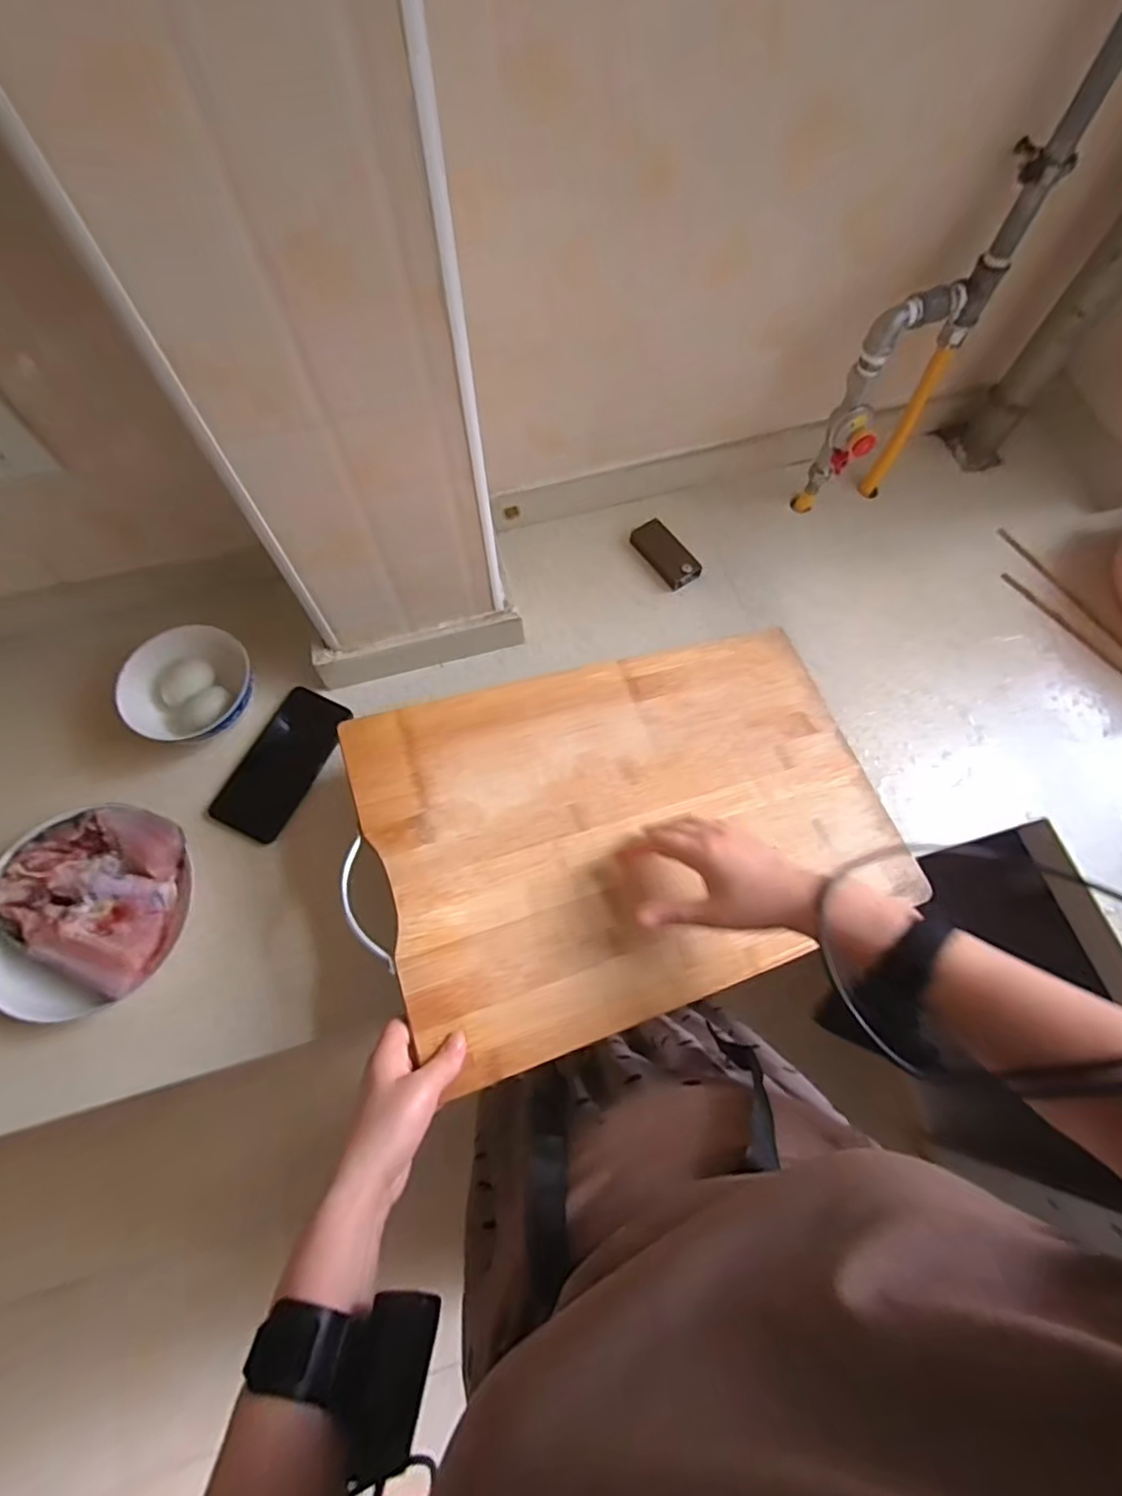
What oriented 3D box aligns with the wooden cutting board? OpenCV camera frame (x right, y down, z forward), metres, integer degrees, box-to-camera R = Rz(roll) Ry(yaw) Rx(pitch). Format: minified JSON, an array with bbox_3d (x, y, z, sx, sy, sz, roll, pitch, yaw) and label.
[{"bbox_3d":[0.077,0.063,0.585,0.493,0.012,0.320,-15,70,-18],"label":"wooden cutting board"}]

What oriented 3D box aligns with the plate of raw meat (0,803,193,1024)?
[{"bbox_3d":[-0.445,0.151,0.592,0.175,0.052,0.184,0,68,0],"label":"plate of raw meat"}]

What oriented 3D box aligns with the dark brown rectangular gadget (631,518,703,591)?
[{"bbox_3d":[0.128,-0.240,0.777,0.046,0.022,0.093,-32,72,-12],"label":"dark brown rectangular gadget"}]

